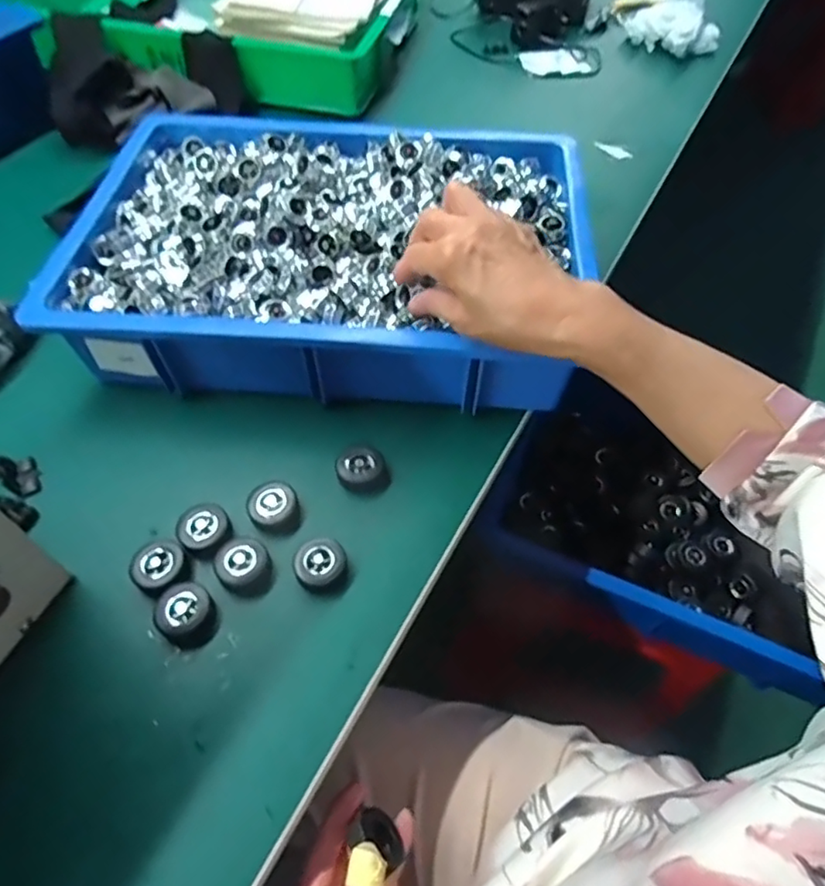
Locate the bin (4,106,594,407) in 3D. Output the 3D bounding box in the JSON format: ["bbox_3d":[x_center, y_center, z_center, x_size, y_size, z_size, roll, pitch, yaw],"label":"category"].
[{"bbox_3d":[-0.072,-0.185,0.538,0.435,0.099,0.297,4,57,1],"label":"bin"}]

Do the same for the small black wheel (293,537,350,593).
[{"bbox_3d":[-0.067,0.087,0.422,0.036,0.017,0.033,1,57,-2],"label":"small black wheel"}]

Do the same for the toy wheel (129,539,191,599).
[{"bbox_3d":[-0.180,0.090,0.421,0.037,0.015,0.041,-35,65,-22],"label":"toy wheel"}]

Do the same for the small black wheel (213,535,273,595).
[{"bbox_3d":[-0.122,0.087,0.423,0.037,0.014,0.042,-32,64,-20],"label":"small black wheel"}]

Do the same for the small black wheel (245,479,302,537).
[{"bbox_3d":[-0.105,0.049,0.450,0.037,0.015,0.042,-39,67,-23],"label":"small black wheel"}]

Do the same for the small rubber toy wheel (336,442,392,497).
[{"bbox_3d":[-0.041,0.021,0.469,0.038,0.015,0.044,-19,60,-13],"label":"small rubber toy wheel"}]

